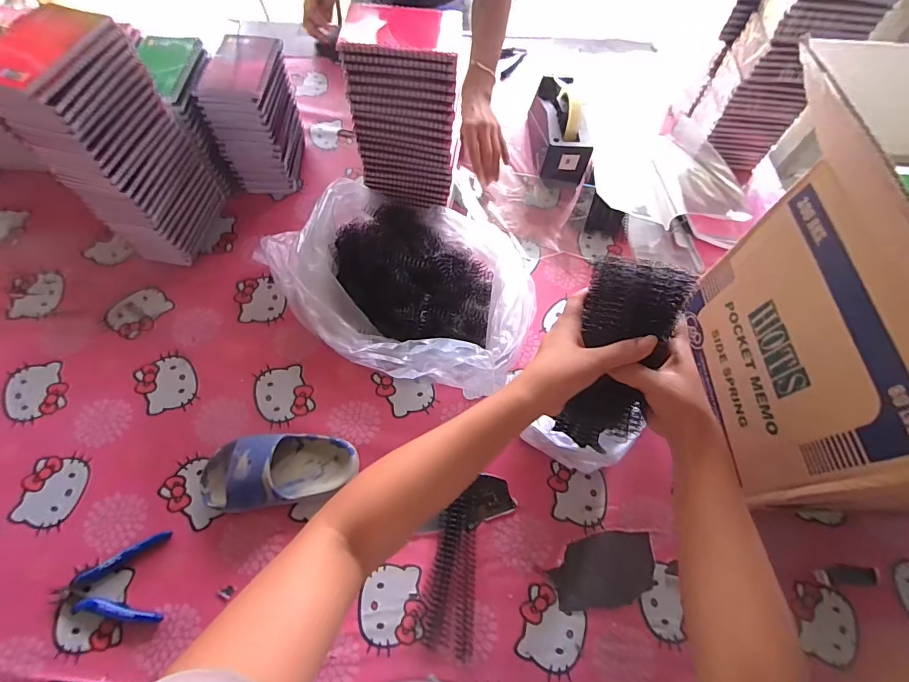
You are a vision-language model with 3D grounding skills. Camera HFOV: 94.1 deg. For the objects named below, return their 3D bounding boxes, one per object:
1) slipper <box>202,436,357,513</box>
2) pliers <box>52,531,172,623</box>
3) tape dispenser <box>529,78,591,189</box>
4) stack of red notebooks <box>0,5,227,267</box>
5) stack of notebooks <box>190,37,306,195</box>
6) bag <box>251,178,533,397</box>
[{"bbox_3d":[-0.208,0.152,0.500,0.178,0.057,0.082,-6,64,-6],"label":"slipper"},{"bbox_3d":[-0.372,0.265,0.460,0.104,0.014,0.086,-8,64,-7],"label":"pliers"},{"bbox_3d":[0.180,-0.385,0.763,0.072,0.112,0.197,-5,64,-6],"label":"tape dispenser"},{"bbox_3d":[-0.423,-0.243,0.556,0.089,0.286,0.146,14,64,4],"label":"stack of red notebooks"},{"bbox_3d":[-0.310,-0.351,0.672,0.094,0.187,0.126,6,63,-1],"label":"stack of notebooks"},{"bbox_3d":[-0.081,-0.091,0.605,0.385,0.098,0.272,30,66,11],"label":"bag"}]

